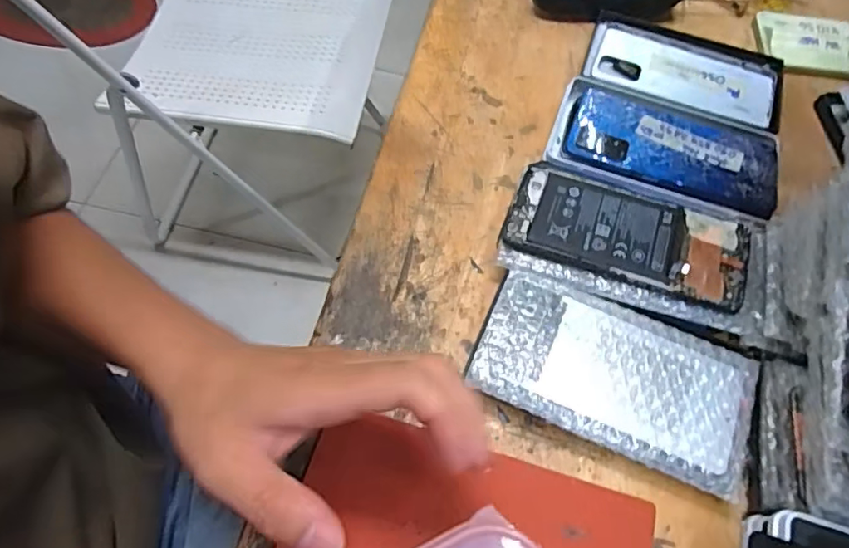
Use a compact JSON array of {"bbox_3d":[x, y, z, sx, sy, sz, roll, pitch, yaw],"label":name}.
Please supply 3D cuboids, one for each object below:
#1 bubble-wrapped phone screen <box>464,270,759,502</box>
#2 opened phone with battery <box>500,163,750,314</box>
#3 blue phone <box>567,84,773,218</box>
[{"bbox_3d":[0.118,0.063,0.352,0.165,0.023,0.089,20,64,11],"label":"bubble-wrapped phone screen"},{"bbox_3d":[0.141,-0.029,0.395,0.160,0.006,0.072,18,65,11],"label":"opened phone with battery"},{"bbox_3d":[0.199,-0.101,0.455,0.161,0.013,0.098,18,64,10],"label":"blue phone"}]

